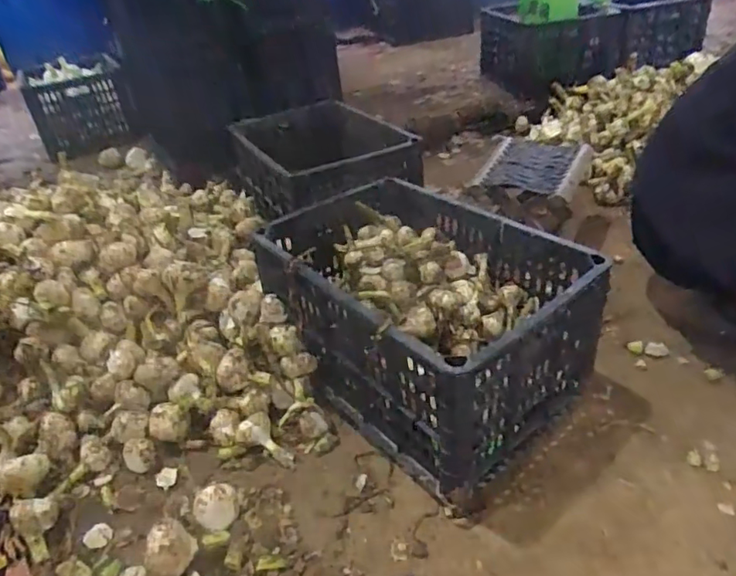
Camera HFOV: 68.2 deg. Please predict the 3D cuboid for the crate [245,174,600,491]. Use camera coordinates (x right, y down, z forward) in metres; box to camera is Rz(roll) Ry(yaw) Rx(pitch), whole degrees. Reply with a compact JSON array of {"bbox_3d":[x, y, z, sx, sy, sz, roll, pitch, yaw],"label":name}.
[{"bbox_3d":[0.062,0.029,0.818,0.333,0.234,0.471,-30,41,-29],"label":"crate"}]

